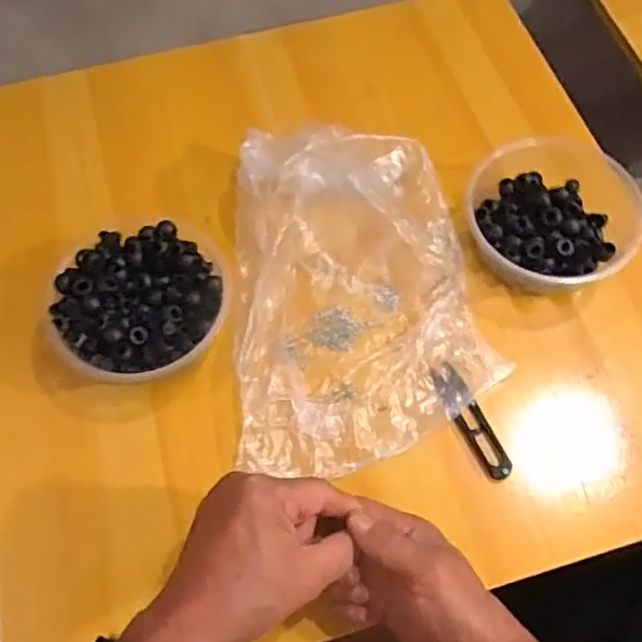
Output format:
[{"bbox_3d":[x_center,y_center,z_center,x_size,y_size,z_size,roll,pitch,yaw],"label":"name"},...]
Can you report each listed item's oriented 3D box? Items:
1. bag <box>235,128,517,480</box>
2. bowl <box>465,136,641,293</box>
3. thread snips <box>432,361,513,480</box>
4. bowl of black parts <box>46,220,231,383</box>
[{"bbox_3d":[0.030,-0.033,0.535,0.198,0.072,0.284,-4,63,-2],"label":"bag"},{"bbox_3d":[0.202,-0.099,0.576,0.142,0.053,0.142,0,63,0],"label":"bowl"},{"bbox_3d":[0.119,0.077,0.514,0.022,0.007,0.098,-24,66,-11],"label":"thread snips"},{"bbox_3d":[-0.143,-0.011,0.534,0.134,0.058,0.131,0,63,0],"label":"bowl of black parts"}]

